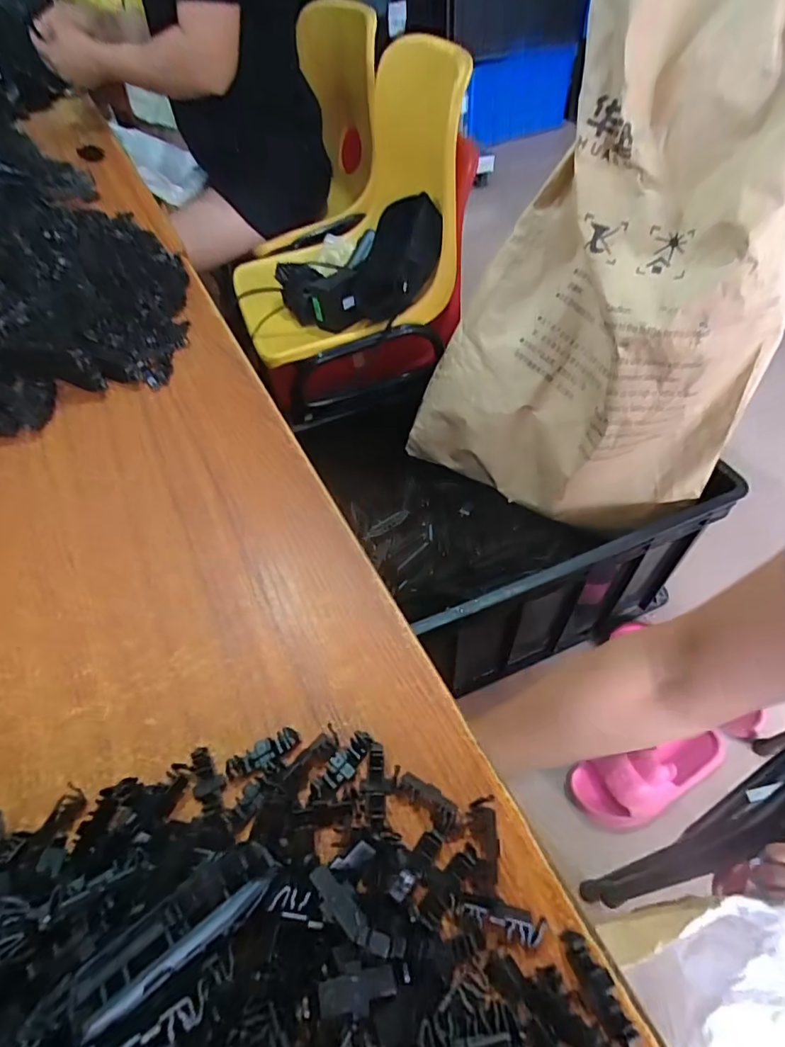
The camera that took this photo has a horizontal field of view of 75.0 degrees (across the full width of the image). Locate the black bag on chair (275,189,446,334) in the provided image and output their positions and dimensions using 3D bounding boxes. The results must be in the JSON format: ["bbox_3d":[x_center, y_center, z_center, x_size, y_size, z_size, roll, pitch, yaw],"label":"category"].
[{"bbox_3d":[-0.038,-0.402,0.817,0.260,0.110,0.175,-21,53,-12],"label":"black bag on chair"}]

